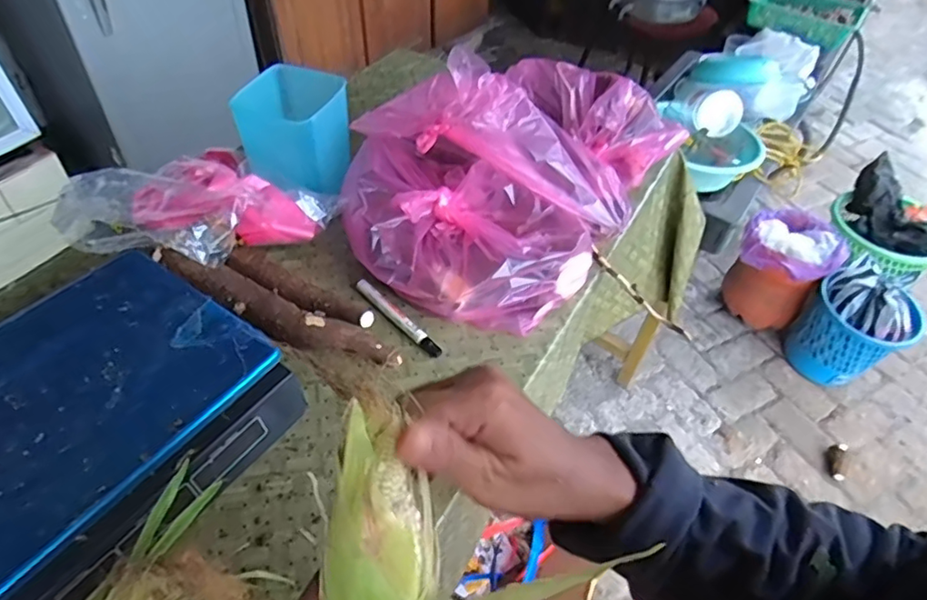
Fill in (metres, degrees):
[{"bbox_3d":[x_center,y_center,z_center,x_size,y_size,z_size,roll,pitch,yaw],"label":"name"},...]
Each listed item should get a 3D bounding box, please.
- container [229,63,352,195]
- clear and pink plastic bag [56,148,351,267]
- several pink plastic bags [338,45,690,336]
[{"bbox_3d":[-0.227,-0.230,0.779,0.123,0.133,0.117,6,48,2],"label":"container"},{"bbox_3d":[-0.318,-0.118,0.703,0.228,0.090,0.235,25,51,18],"label":"clear and pink plastic bag"},{"bbox_3d":[0.061,-0.197,0.765,0.324,0.227,0.473,38,56,26],"label":"several pink plastic bags"}]

